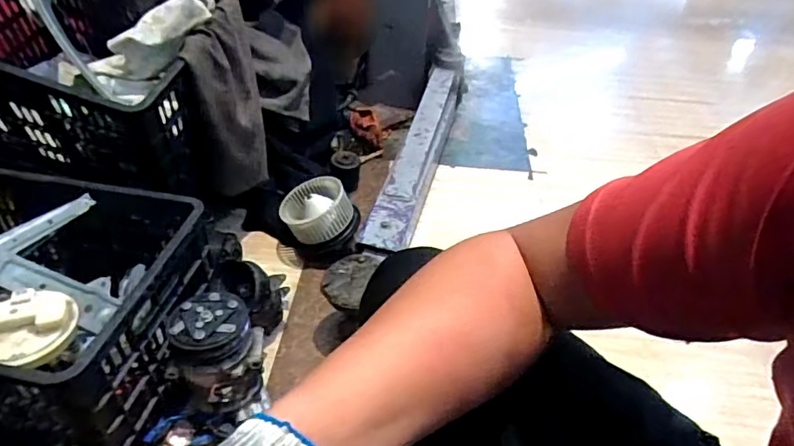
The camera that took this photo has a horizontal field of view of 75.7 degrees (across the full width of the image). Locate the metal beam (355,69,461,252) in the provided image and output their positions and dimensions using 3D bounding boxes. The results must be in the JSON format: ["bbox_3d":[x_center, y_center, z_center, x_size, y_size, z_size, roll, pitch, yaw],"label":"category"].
[{"bbox_3d":[0.065,-0.216,1.331,0.108,0.074,0.828,10,42,9],"label":"metal beam"}]

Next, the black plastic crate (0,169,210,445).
[{"bbox_3d":[-0.582,0.124,0.807,0.523,0.262,0.373,7,42,5],"label":"black plastic crate"}]

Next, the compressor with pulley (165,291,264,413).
[{"bbox_3d":[-0.274,0.200,0.785,0.115,0.153,0.127,25,46,23],"label":"compressor with pulley"}]

